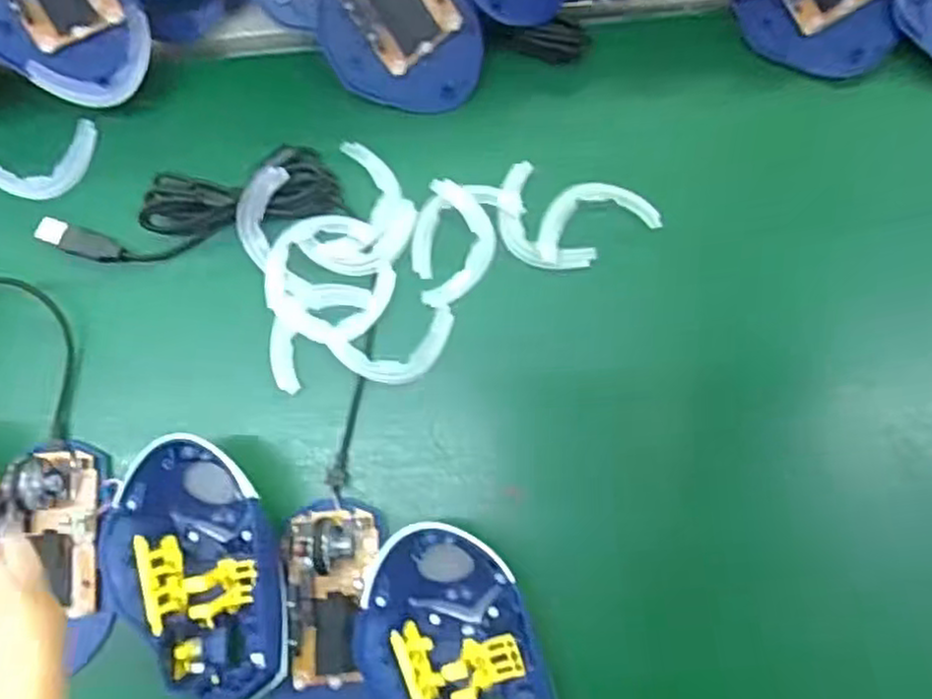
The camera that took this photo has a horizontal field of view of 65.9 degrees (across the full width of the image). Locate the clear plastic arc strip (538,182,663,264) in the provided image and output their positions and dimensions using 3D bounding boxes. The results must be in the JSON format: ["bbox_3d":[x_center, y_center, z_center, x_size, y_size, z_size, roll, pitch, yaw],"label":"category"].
[{"bbox_3d":[0.064,-0.069,0.364,0.063,0.004,0.034,-19,81,-1],"label":"clear plastic arc strip"}]

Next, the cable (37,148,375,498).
[{"bbox_3d":[-0.107,-0.044,0.356,0.205,0.028,0.121,38,85,7],"label":"cable"}]

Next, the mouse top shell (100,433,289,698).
[{"bbox_3d":[-0.125,0.104,0.338,0.081,0.039,0.122,-16,81,0],"label":"mouse top shell"}]

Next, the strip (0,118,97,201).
[{"bbox_3d":[-0.228,-0.098,0.387,0.064,0.004,0.037,-21,81,-1],"label":"strip"}]

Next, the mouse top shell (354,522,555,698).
[{"bbox_3d":[-0.006,0.137,0.323,0.072,0.033,0.114,-19,81,-1],"label":"mouse top shell"}]

